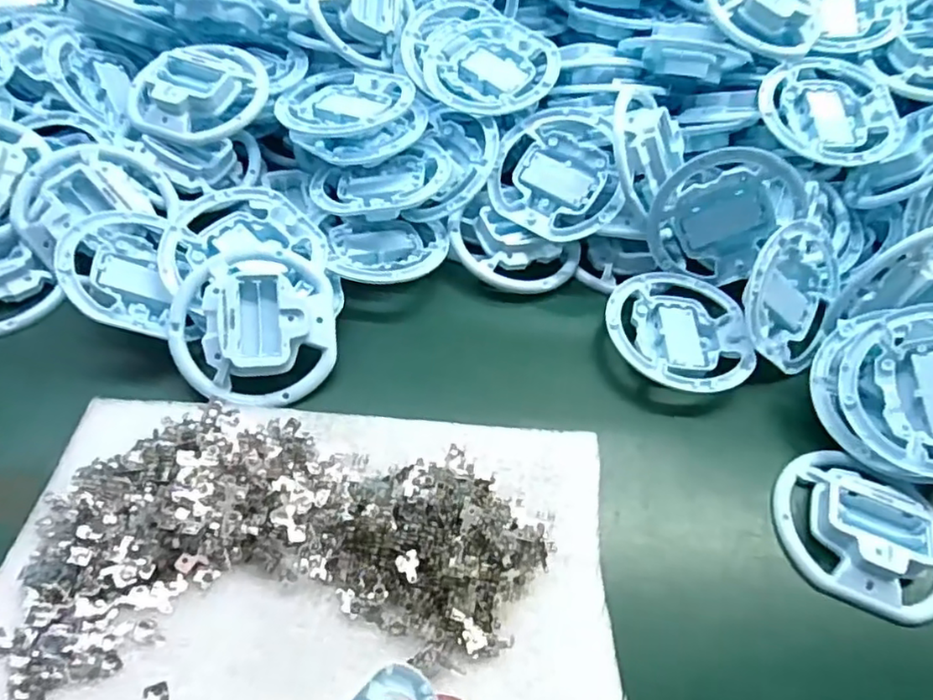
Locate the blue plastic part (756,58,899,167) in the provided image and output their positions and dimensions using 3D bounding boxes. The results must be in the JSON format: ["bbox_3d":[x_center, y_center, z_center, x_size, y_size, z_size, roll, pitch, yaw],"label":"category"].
[{"bbox_3d":[0.273,-0.180,0.480,0.101,0.020,0.101,1,66,-3],"label":"blue plastic part"}]

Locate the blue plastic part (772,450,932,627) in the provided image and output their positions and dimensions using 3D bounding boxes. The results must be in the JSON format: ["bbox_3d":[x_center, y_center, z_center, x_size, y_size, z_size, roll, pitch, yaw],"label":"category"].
[{"bbox_3d":[0.233,0.106,0.363,0.101,0.020,0.086,30,56,16],"label":"blue plastic part"}]

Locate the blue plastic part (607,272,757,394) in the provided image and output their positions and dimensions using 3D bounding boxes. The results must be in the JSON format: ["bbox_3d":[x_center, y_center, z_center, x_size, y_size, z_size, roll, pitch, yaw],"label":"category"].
[{"bbox_3d":[0.148,-0.012,0.444,0.096,0.016,0.103,3,53,-4],"label":"blue plastic part"}]

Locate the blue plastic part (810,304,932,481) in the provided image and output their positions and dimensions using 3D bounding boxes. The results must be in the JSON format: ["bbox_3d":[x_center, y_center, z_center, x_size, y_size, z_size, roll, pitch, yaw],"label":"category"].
[{"bbox_3d":[0.276,0.026,0.382,0.112,0.019,0.101,4,74,29],"label":"blue plastic part"}]

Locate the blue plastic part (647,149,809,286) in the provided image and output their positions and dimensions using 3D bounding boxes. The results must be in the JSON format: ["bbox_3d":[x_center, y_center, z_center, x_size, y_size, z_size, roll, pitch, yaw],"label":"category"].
[{"bbox_3d":[0.179,-0.096,0.446,0.090,0.097,0.013,28,33,-8],"label":"blue plastic part"}]

